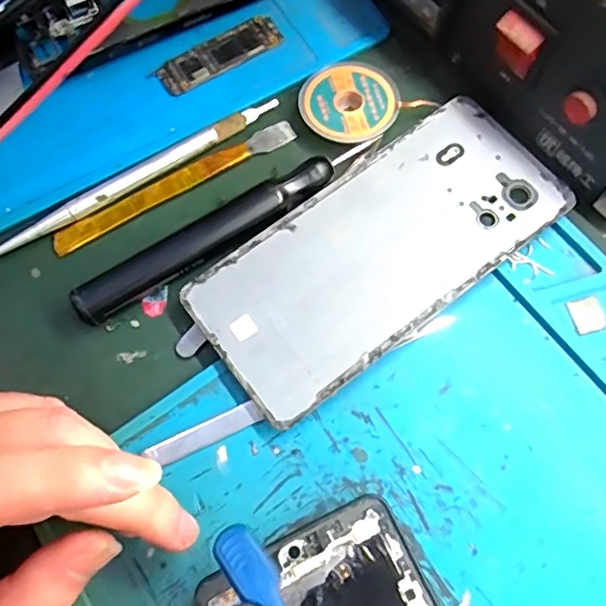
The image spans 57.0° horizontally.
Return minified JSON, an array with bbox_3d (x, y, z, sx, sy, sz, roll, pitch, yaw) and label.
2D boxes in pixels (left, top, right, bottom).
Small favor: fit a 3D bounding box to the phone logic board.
[{"bbox_3d":[-0.042,-0.124,0.277,0.064,0.004,0.020,-32,73,-9],"label":"phone logic board"}]

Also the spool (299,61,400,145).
[{"bbox_3d":[0.022,-0.093,0.262,0.044,0.010,0.043,-1,71,2],"label":"spool"}]

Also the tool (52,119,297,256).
[{"bbox_3d":[-0.058,-0.055,0.258,0.120,0.004,0.011,-29,73,-8],"label":"tool"}]

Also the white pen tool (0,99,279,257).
[{"bbox_3d":[-0.074,-0.059,0.255,0.144,0.005,0.008,-32,73,-9],"label":"white pen tool"}]

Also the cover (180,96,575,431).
[{"bbox_3d":[0.032,-0.023,0.240,0.160,0.007,0.072,-36,74,-10],"label":"cover"}]

